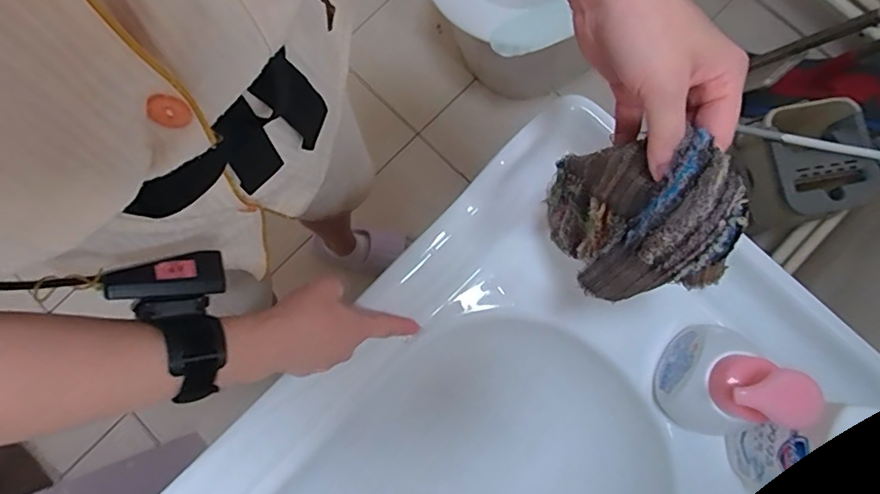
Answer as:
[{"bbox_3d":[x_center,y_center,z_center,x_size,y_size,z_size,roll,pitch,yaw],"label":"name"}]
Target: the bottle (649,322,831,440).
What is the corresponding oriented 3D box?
[{"bbox_3d":[0.221,0.101,0.402,0.059,0.145,0.082,19,78,4],"label":"bottle"}]

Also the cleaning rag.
[{"bbox_3d":[0.114,-0.018,0.322,0.062,0.129,0.092,-6,78,-2],"label":"cleaning rag"}]

